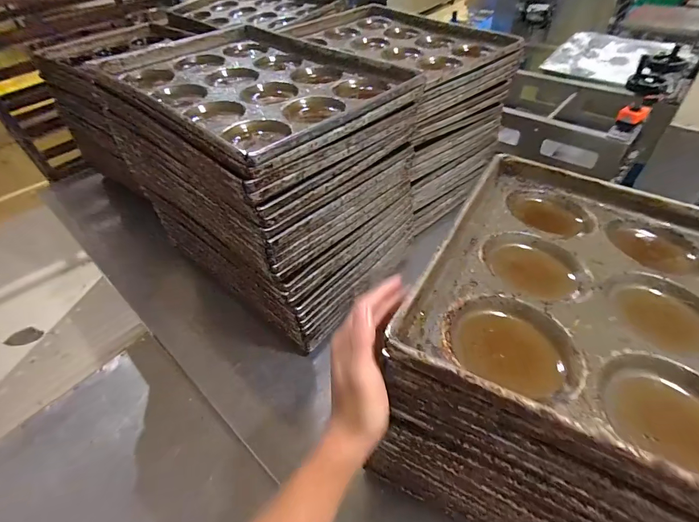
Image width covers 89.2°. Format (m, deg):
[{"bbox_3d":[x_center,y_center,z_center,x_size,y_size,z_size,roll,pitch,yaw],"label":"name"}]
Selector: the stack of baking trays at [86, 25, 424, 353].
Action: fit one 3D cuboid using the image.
[{"bbox_3d":[-0.178,-0.208,0.775,0.542,0.382,0.391,31,56,30],"label":"stack of baking trays"}]

